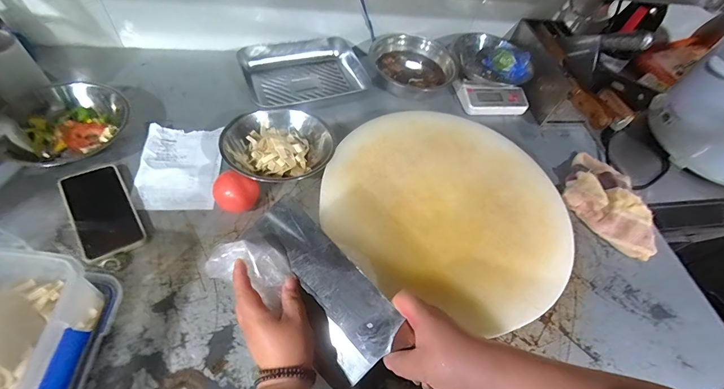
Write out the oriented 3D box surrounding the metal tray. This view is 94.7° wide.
[{"bbox_3d":[-0.129,-0.267,0.745,0.259,0.051,0.190,-13,59,-17],"label":"metal tray"}]

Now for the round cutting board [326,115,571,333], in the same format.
[{"bbox_3d":[0.144,0.010,0.568,0.391,0.051,0.373,4,55,-6],"label":"round cutting board"}]

